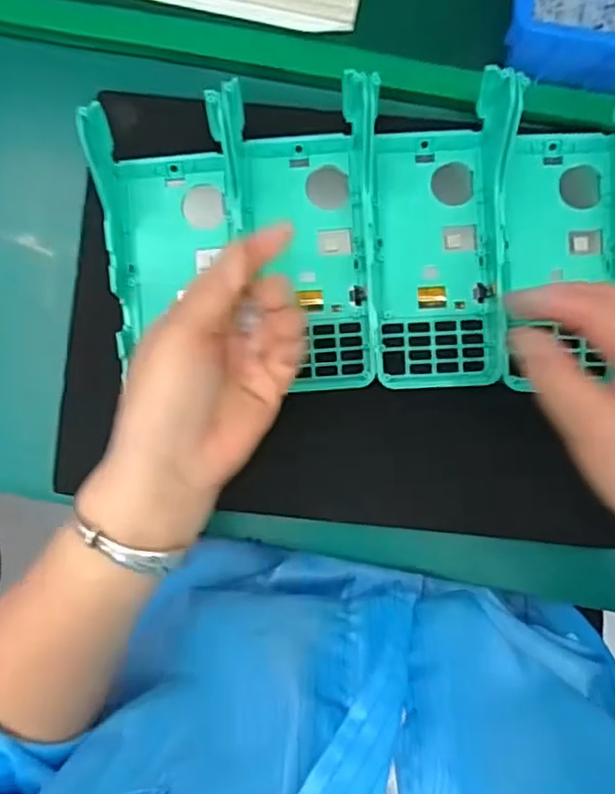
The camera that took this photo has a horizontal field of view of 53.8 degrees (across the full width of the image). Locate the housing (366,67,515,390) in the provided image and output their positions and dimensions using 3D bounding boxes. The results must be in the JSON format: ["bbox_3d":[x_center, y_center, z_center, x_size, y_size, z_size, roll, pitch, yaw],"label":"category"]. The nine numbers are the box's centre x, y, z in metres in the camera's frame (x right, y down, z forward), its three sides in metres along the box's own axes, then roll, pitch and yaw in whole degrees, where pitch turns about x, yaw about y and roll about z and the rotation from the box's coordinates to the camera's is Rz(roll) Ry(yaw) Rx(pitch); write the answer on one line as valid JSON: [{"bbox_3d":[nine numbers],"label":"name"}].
[{"bbox_3d":[0.075,-0.090,0.347,0.076,0.054,0.164,-3,86,0],"label":"housing"}]

